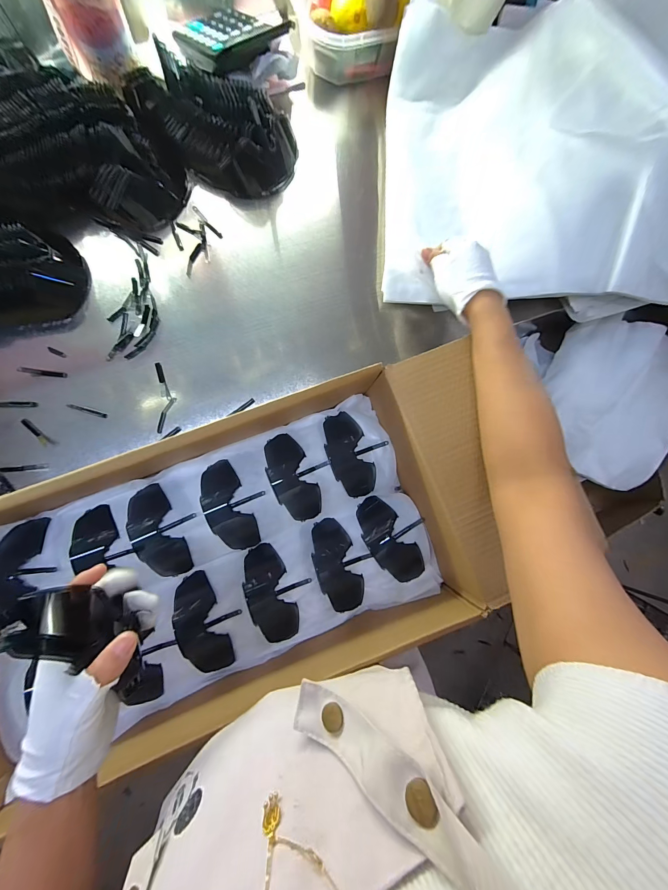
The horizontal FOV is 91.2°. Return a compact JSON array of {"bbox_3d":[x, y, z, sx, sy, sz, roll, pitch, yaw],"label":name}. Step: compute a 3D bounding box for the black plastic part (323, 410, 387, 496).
[{"bbox_3d":[0.031,0.012,0.501,0.080,0.037,0.129,-20,86,-7],"label":"black plastic part"}]

